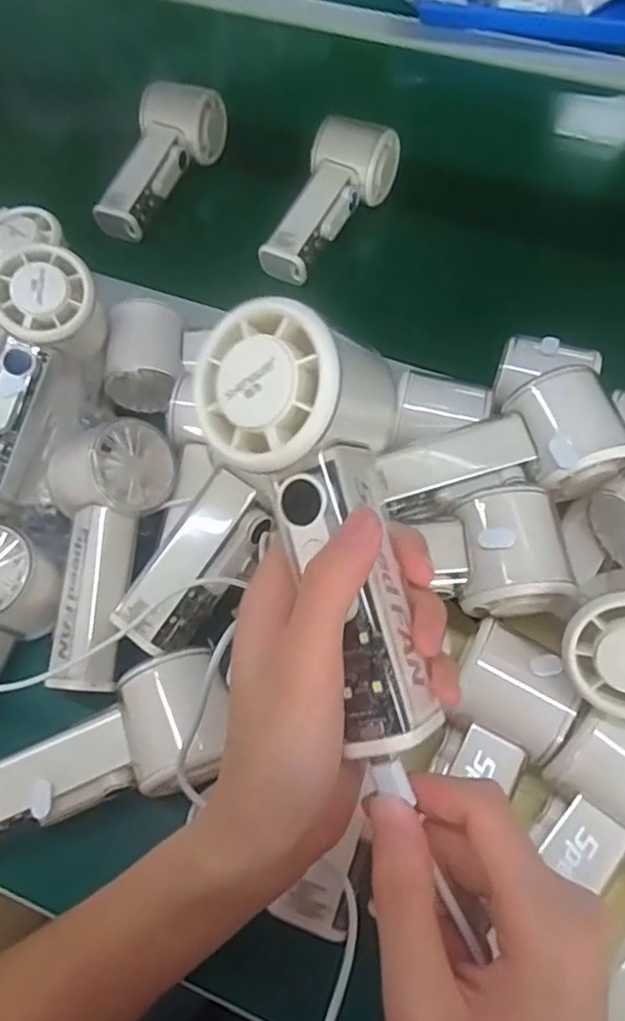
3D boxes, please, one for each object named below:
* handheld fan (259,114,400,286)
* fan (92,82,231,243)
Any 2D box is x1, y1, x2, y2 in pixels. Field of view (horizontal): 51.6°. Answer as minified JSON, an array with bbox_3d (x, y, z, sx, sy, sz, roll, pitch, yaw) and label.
[{"bbox_3d":[0.014,-0.250,0.516,0.061,0.046,0.146,22,65,11],"label":"handheld fan"},{"bbox_3d":[-0.133,-0.300,0.546,0.055,0.051,0.155,22,65,11],"label":"fan"}]

